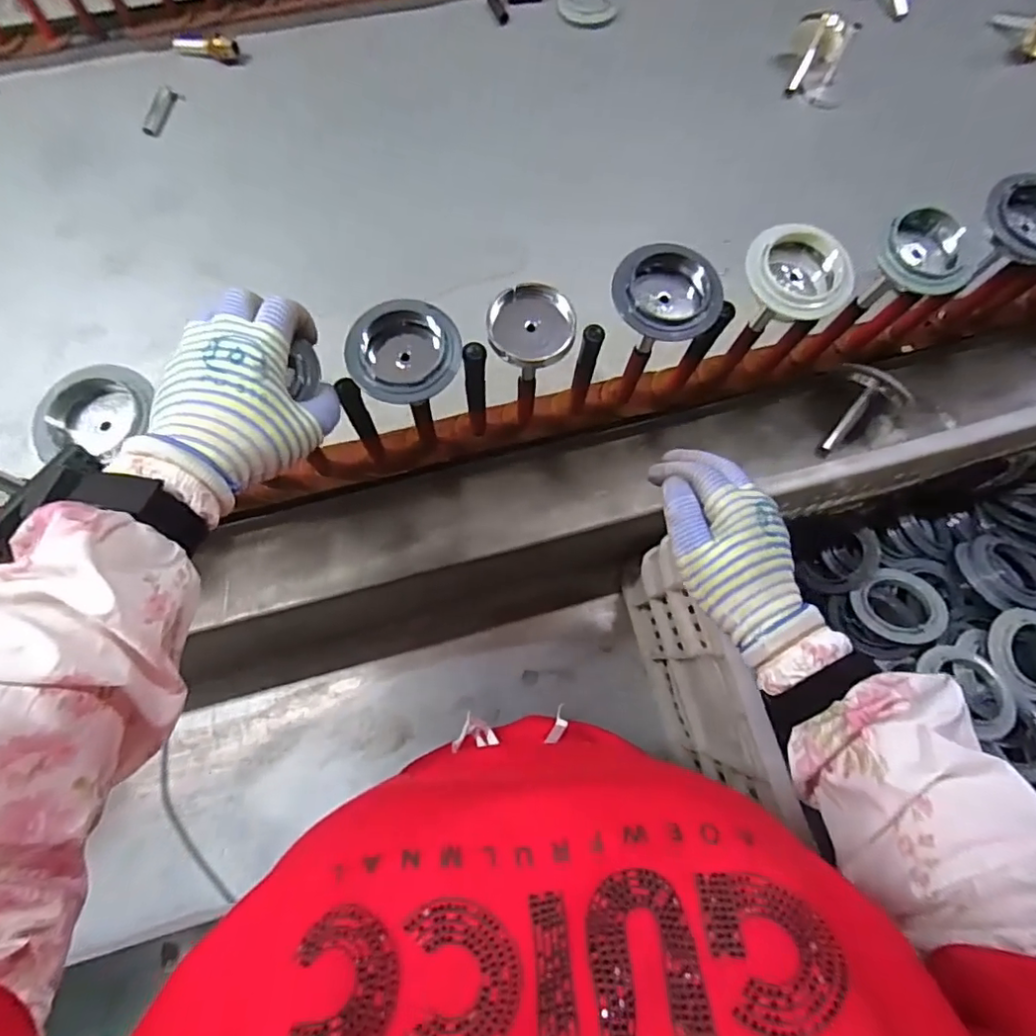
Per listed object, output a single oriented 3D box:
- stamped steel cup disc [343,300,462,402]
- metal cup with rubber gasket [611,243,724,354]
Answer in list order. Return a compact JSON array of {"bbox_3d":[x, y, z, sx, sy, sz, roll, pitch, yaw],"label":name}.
[{"bbox_3d":[-0.080,-0.117,0.409,0.079,0.023,0.074,0,72,-1],"label":"stamped steel cup disc"},{"bbox_3d":[0.111,-0.166,0.424,0.071,0.028,0.070,0,72,-1],"label":"metal cup with rubber gasket"}]

